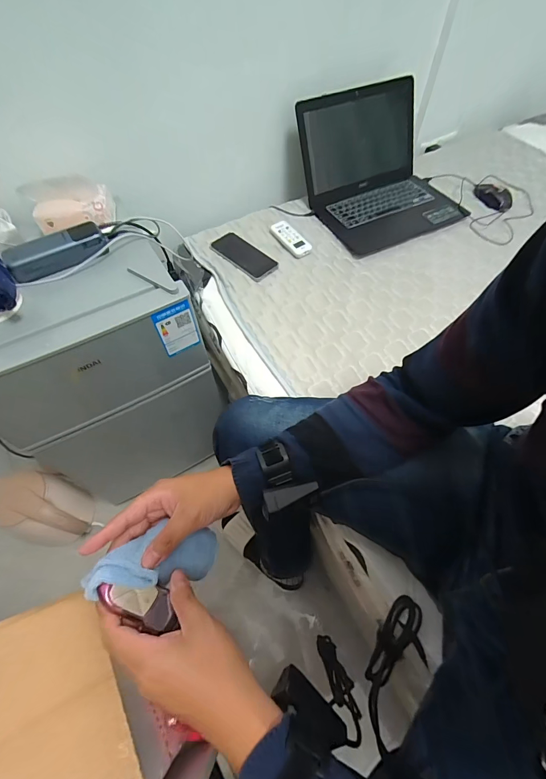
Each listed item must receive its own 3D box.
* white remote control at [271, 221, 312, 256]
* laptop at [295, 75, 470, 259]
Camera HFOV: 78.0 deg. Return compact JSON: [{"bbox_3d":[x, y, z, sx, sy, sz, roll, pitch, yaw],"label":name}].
[{"bbox_3d":[0.046,-0.373,0.833,0.047,0.018,0.124,-33,68,-18],"label":"white remote control"},{"bbox_3d":[0.298,-0.574,0.849,0.396,0.198,0.355,-22,62,-13],"label":"laptop"}]

